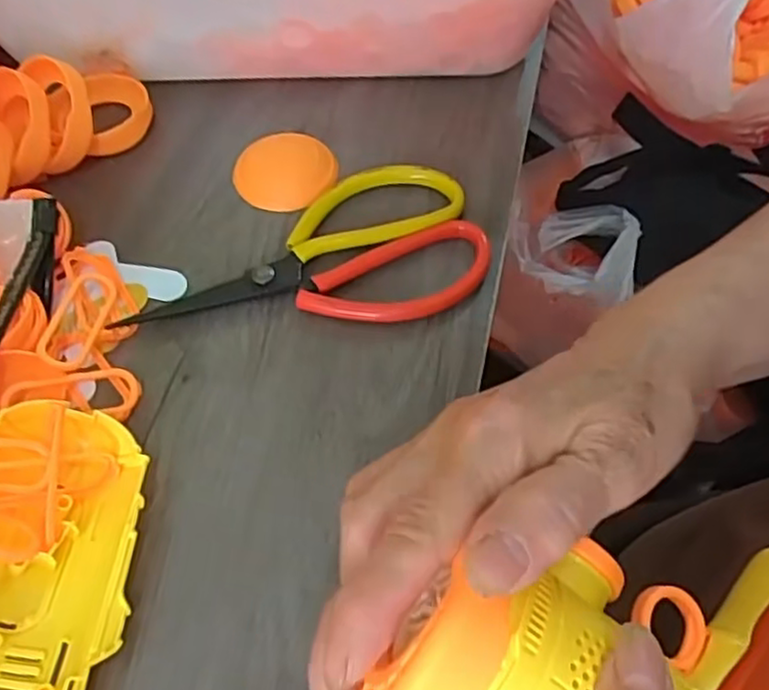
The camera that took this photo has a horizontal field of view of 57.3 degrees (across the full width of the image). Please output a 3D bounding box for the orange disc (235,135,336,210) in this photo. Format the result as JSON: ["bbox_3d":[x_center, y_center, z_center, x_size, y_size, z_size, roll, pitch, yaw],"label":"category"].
[{"bbox_3d":[-0.052,-0.093,0.374,0.052,0.005,0.050,-2,66,4],"label":"orange disc"}]

